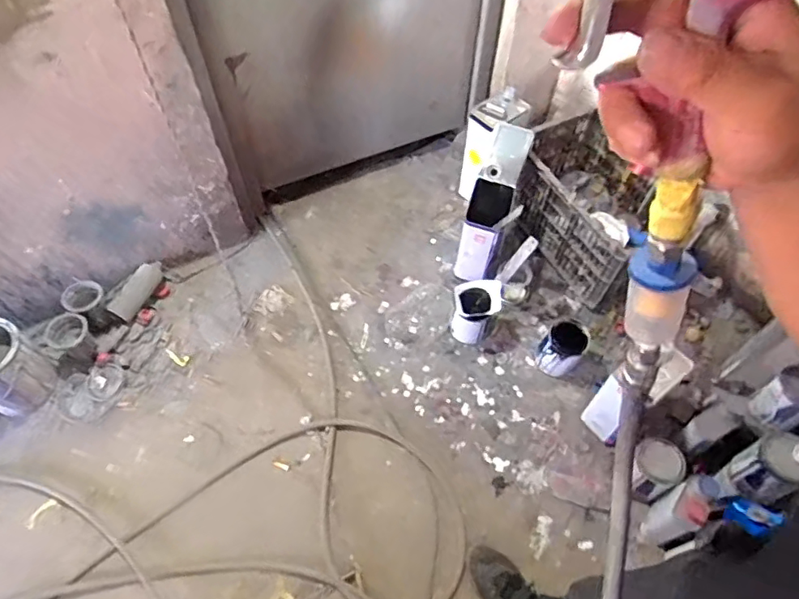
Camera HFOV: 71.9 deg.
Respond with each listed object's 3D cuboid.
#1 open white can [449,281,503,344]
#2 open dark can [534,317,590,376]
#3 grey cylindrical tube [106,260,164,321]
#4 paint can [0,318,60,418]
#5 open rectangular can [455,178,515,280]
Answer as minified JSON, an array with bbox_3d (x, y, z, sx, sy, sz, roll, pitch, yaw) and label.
[{"bbox_3d":[0.199,0.027,1.496,0.122,0.173,0.138,17,60,9],"label":"open white can"},{"bbox_3d":[0.424,0.134,1.452,0.106,0.158,0.097,0,59,-1],"label":"open dark can"},{"bbox_3d":[-0.748,-0.032,1.559,0.075,0.074,0.178,23,61,12],"label":"grey cylindrical tube"},{"bbox_3d":[-0.979,0.171,1.360,0.217,0.205,0.174,23,61,13],"label":"paint can"},{"bbox_3d":[0.231,-0.194,1.553,0.111,0.224,0.183,16,59,9],"label":"open rectangular can"}]

